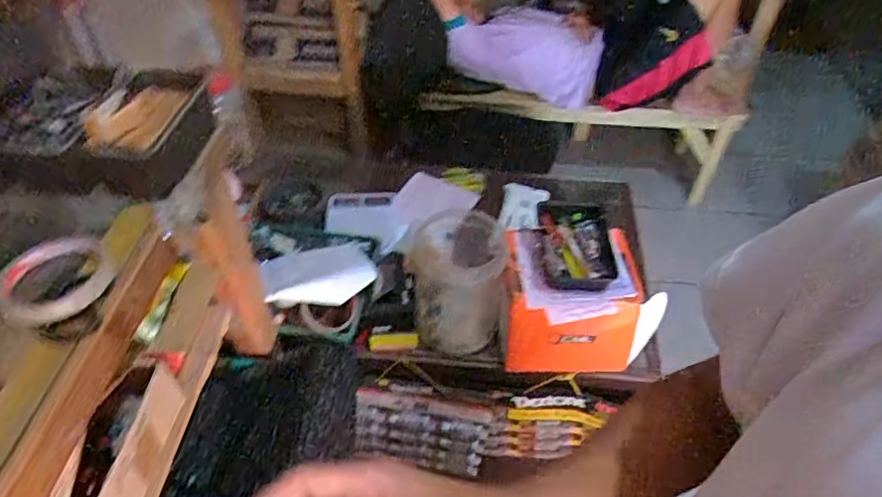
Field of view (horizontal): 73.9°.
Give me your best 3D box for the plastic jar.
[{"bbox_3d":[0.026,0.053,0.955,0.148,0.174,0.139,3,45,2],"label":"plastic jar"}]

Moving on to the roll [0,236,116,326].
[{"bbox_3d":[-0.322,0.024,0.486,0.085,0.015,0.097,-31,53,-27],"label":"roll"}]

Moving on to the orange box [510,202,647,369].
[{"bbox_3d":[0.220,0.056,0.978,0.222,0.161,0.241,2,45,1],"label":"orange box"}]

